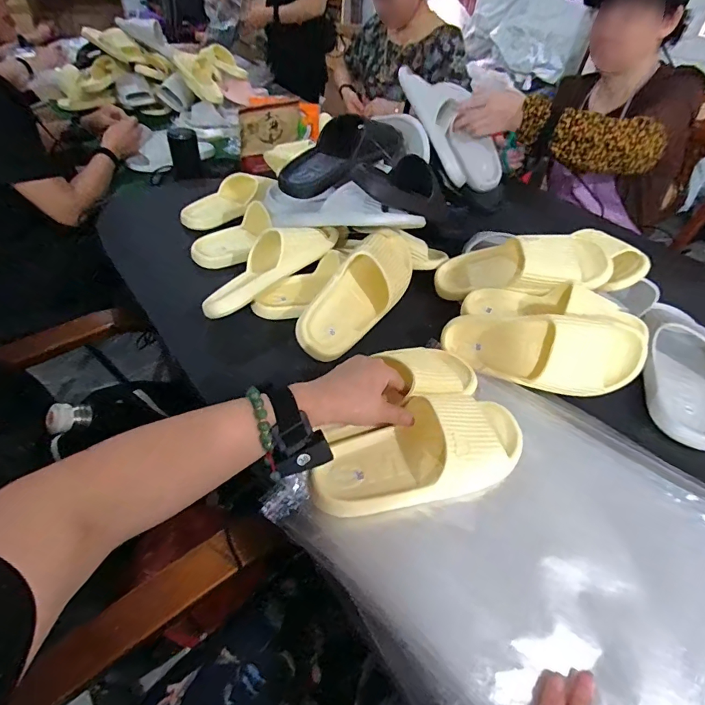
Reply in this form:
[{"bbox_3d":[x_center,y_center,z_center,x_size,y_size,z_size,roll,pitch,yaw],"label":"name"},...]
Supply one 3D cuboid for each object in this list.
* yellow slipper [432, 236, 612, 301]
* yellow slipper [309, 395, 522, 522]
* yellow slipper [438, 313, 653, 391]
[{"bbox_3d":[0.254,-0.135,0.643,0.250,0.073,0.092,0,39,31],"label":"yellow slipper"},{"bbox_3d":[0.078,0.110,0.452,0.243,0.064,0.102,-17,50,-10],"label":"yellow slipper"},{"bbox_3d":[0.245,-0.004,0.548,0.251,0.104,0.059,8,3,21],"label":"yellow slipper"}]

